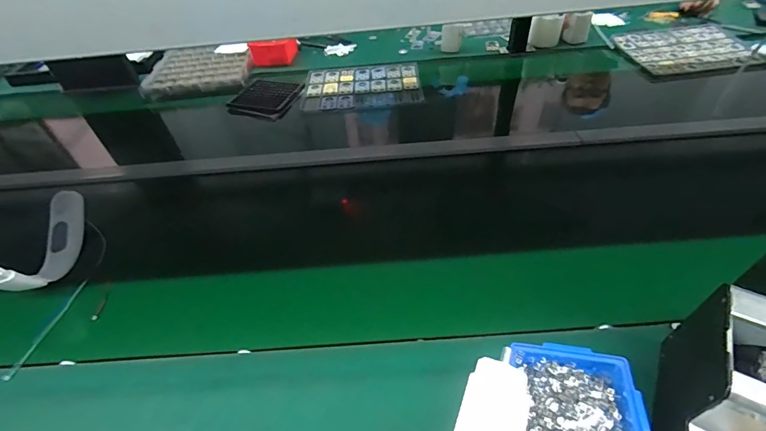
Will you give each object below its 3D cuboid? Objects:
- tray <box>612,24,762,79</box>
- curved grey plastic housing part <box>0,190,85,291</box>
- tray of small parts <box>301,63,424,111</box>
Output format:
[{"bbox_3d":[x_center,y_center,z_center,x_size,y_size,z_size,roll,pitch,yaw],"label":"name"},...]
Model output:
[{"bbox_3d":[0.861,-0.477,1.061,0.323,0.020,0.260,-7,47,-3],"label":"tray"},{"bbox_3d":[-0.546,0.057,0.609,0.047,0.110,0.210,-12,31,-7],"label":"curved grey plastic housing part"},{"bbox_3d":[-0.056,-0.354,1.047,0.315,0.033,0.217,-5,46,-1],"label":"tray of small parts"}]

